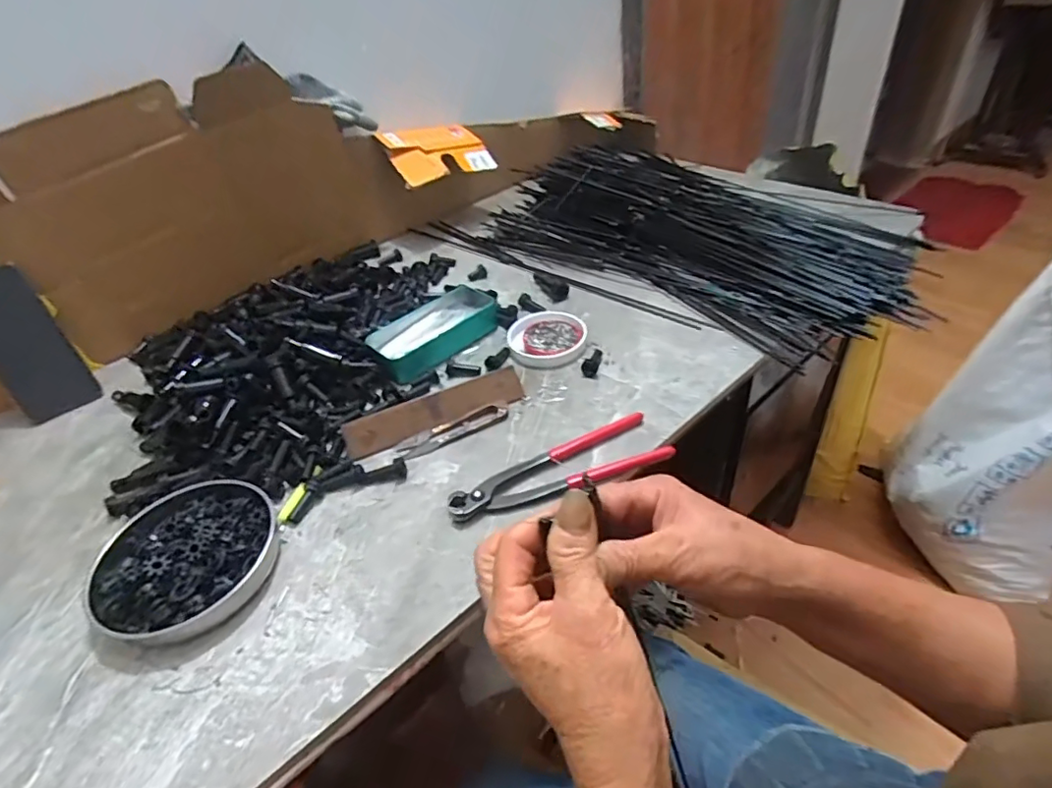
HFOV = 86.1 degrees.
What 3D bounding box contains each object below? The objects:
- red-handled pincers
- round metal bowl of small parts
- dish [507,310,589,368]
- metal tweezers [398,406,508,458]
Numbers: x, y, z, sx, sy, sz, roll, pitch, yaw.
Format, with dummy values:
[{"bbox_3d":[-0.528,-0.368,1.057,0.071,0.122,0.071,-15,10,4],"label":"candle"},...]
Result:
[{"bbox_3d":[0.029,0.070,0.490,0.193,0.014,0.057,-20,42,-14],"label":"red-handled pincers"},{"bbox_3d":[-0.278,0.130,0.451,0.141,0.027,0.136,-5,41,4],"label":"round metal bowl of small parts"},{"bbox_3d":[0.020,-0.067,0.641,0.084,0.018,0.084,-5,41,4],"label":"dish"},{"bbox_3d":[-0.069,0.037,0.550,0.106,0.004,0.022,-22,60,-14],"label":"metal tweezers"}]

